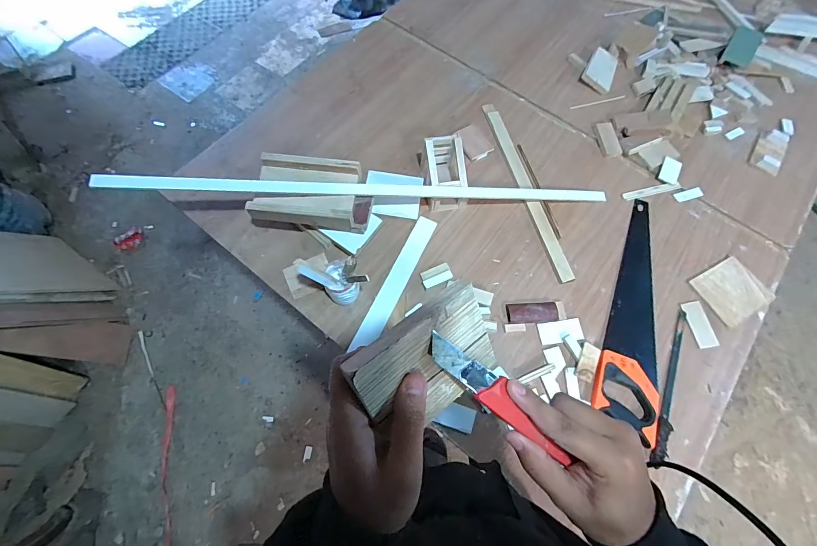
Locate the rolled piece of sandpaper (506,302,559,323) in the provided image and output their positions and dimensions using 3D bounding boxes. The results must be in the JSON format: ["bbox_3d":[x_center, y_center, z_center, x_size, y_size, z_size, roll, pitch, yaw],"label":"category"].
[{"bbox_3d":[0.251,0.081,0.741,0.098,0.024,0.040,-1,67,-2],"label":"rolled piece of sandpaper"}]

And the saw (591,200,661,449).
[{"bbox_3d":[0.471,0.063,0.758,0.112,0.025,0.504,18,68,6],"label":"saw"}]

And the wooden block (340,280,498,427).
[{"bbox_3d":[0.016,0.066,0.265,0.106,0.085,0.013,-35,28,-22],"label":"wooden block"}]

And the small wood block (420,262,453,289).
[{"bbox_3d":[0.059,0.007,0.770,0.063,0.019,0.040,-20,69,-9],"label":"small wood block"}]

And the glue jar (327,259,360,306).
[{"bbox_3d":[-0.124,0.024,0.714,0.060,0.095,0.066,-8,68,-5],"label":"glue jar"}]

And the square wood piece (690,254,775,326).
[{"bbox_3d":[0.691,0.037,0.780,0.132,0.005,0.118,-28,71,-12],"label":"square wood piece"}]

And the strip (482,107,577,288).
[{"bbox_3d":[0.273,-0.209,0.865,0.032,0.016,0.503,-13,68,-7],"label":"strip"}]

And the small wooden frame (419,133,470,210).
[{"bbox_3d":[0.080,-0.221,0.811,0.085,0.103,0.126,-6,68,-4],"label":"small wooden frame"}]

